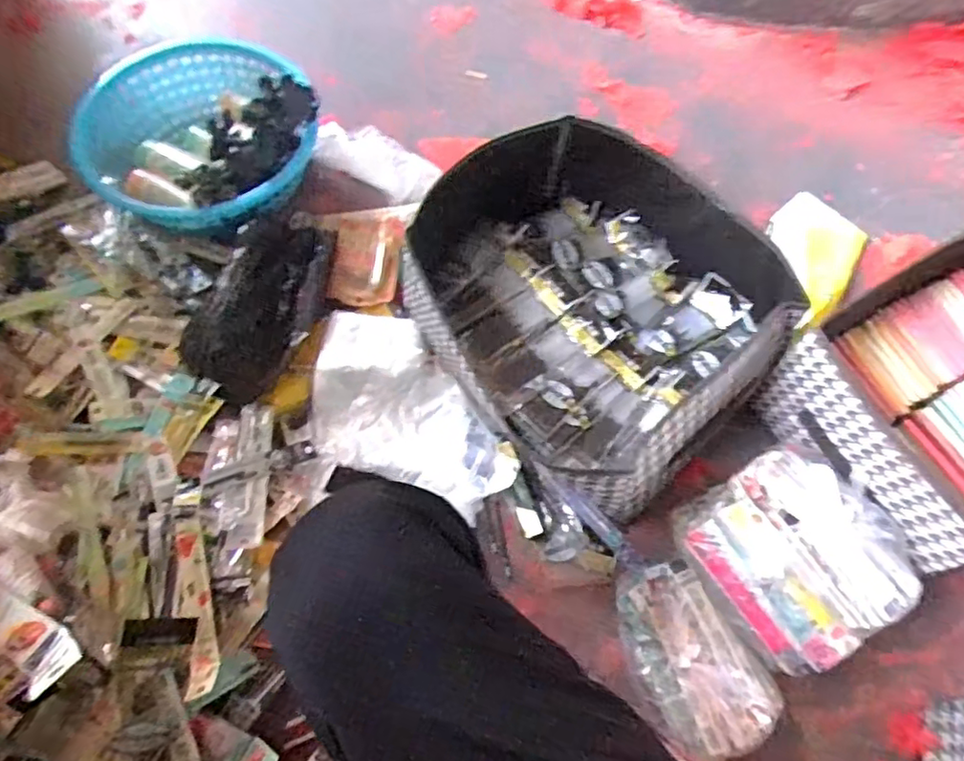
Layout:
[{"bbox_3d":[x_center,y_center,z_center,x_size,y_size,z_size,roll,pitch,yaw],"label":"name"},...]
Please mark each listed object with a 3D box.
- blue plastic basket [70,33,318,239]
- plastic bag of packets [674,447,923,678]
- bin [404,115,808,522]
[{"bbox_3d":[-0.424,-0.386,0.975,0.350,0.166,0.324,1,66,-2],"label":"blue plastic basket"},{"bbox_3d":[0.342,0.171,0.660,0.193,0.117,0.194,-35,72,-16],"label":"plastic bag of packets"},{"bbox_3d":[0.114,-0.104,0.766,0.437,0.141,0.373,43,71,15],"label":"bin"}]

